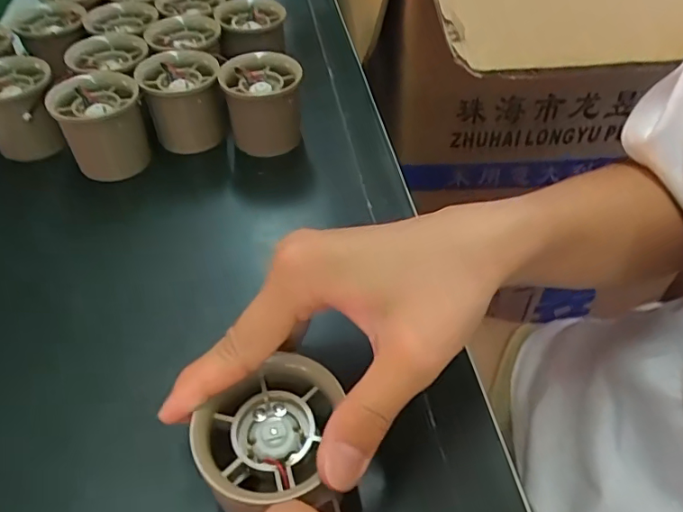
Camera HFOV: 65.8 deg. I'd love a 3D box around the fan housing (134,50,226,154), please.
[{"bbox_3d":[-0.112,-0.111,0.383,0.052,0.054,0.059,-10,49,-8],"label":"fan housing"}]

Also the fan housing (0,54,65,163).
[{"bbox_3d":[-0.225,-0.103,0.372,0.056,0.051,0.059,-23,52,-18],"label":"fan housing"}]

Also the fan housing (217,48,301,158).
[{"bbox_3d":[-0.054,-0.105,0.383,0.055,0.063,0.052,-16,50,-13],"label":"fan housing"}]

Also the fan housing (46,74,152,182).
[{"bbox_3d":[-0.161,-0.088,0.360,0.053,0.050,0.054,-1,48,1],"label":"fan housing"}]

